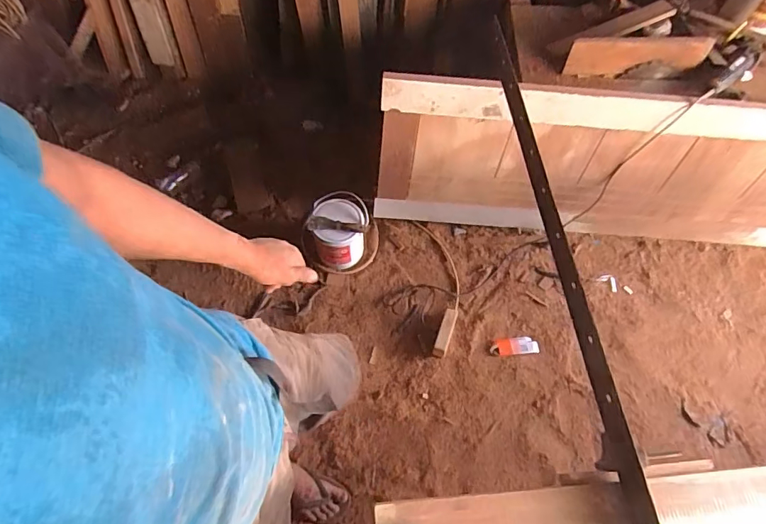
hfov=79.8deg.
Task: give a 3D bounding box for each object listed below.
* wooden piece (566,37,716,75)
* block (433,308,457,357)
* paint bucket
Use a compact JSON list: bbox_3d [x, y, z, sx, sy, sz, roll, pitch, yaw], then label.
[{"bbox_3d":[0.751,-0.610,1.360,0.414,0.097,0.033,-2,38,-1],"label":"wooden piece"},{"bbox_3d":[0.206,0.232,1.497,0.043,0.024,0.173,20,64,7],"label":"block"},{"bbox_3d":[-0.151,-0.110,1.569,0.191,0.193,0.195,-3,64,-4],"label":"paint bucket"}]

